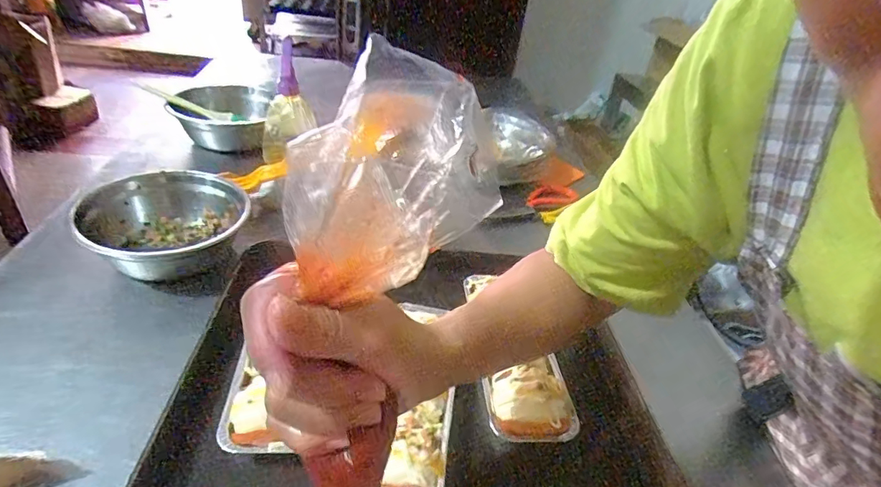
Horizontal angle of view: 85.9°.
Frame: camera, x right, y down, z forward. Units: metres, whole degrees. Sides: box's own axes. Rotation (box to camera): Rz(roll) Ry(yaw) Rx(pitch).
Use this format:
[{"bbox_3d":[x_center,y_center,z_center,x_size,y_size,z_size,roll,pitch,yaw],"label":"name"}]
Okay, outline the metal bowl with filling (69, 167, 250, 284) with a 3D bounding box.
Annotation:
[{"bbox_3d":[-0.303,-0.017,0.537,0.160,0.065,0.158,3,37,-2],"label":"metal bowl with filling"}]

